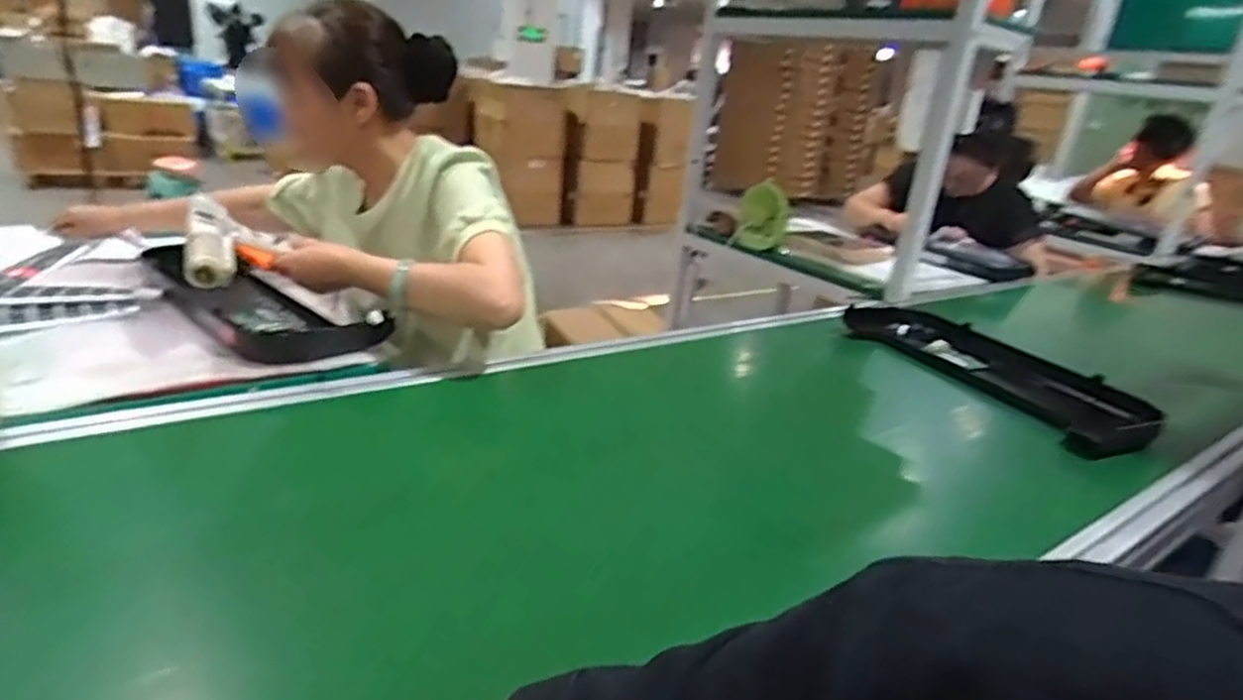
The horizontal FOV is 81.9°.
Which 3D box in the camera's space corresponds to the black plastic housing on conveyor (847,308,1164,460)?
[{"bbox_3d":[0.596,0.027,1.165,0.171,0.055,0.516,-3,23,-26],"label":"black plastic housing on conveyor"}]

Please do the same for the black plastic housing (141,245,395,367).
[{"bbox_3d":[-0.547,-0.068,1.012,0.467,0.052,0.163,21,24,30],"label":"black plastic housing"}]

